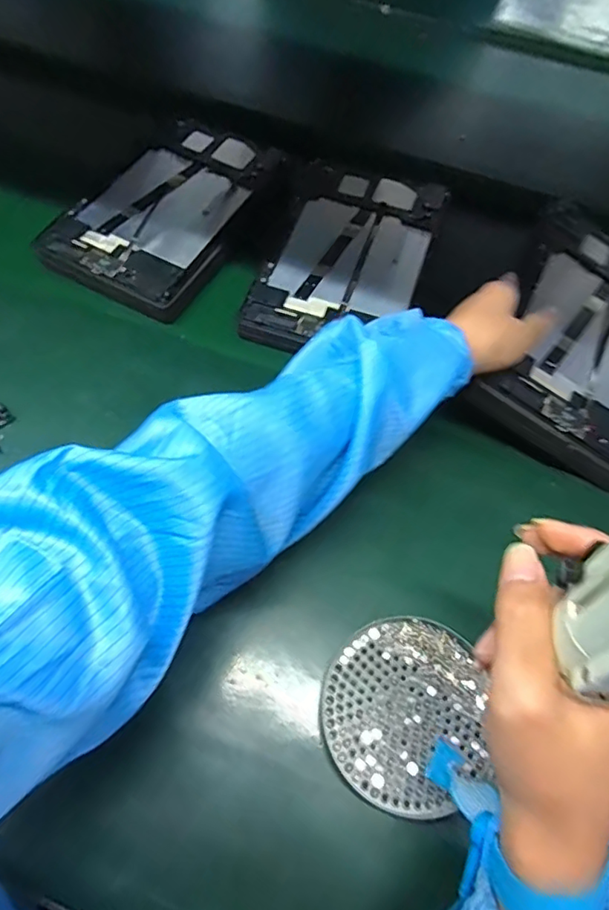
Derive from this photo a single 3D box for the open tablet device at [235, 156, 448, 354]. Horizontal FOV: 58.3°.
[{"bbox_3d":[0.048,-0.202,0.543,0.144,0.022,0.254,18,60,6],"label":"open tablet device"}]

